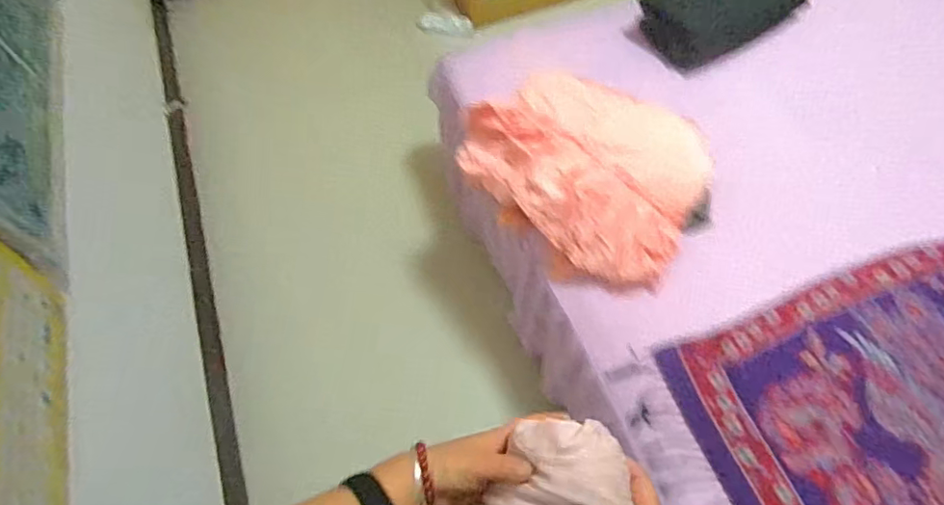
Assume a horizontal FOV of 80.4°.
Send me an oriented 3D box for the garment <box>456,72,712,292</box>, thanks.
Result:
[{"bbox_3d":[0.193,-0.146,1.000,0.409,0.146,0.291,31,67,18],"label":"garment"}]

